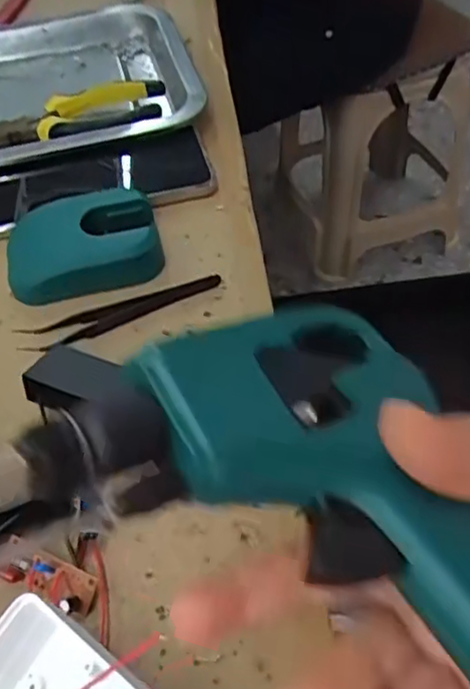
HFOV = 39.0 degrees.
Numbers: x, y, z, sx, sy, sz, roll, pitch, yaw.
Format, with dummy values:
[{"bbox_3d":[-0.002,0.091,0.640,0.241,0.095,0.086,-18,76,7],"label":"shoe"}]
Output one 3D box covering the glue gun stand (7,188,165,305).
[{"bbox_3d":[-0.090,-0.059,0.393,0.088,0.026,0.065,-9,50,-3],"label":"glue gun stand"}]

